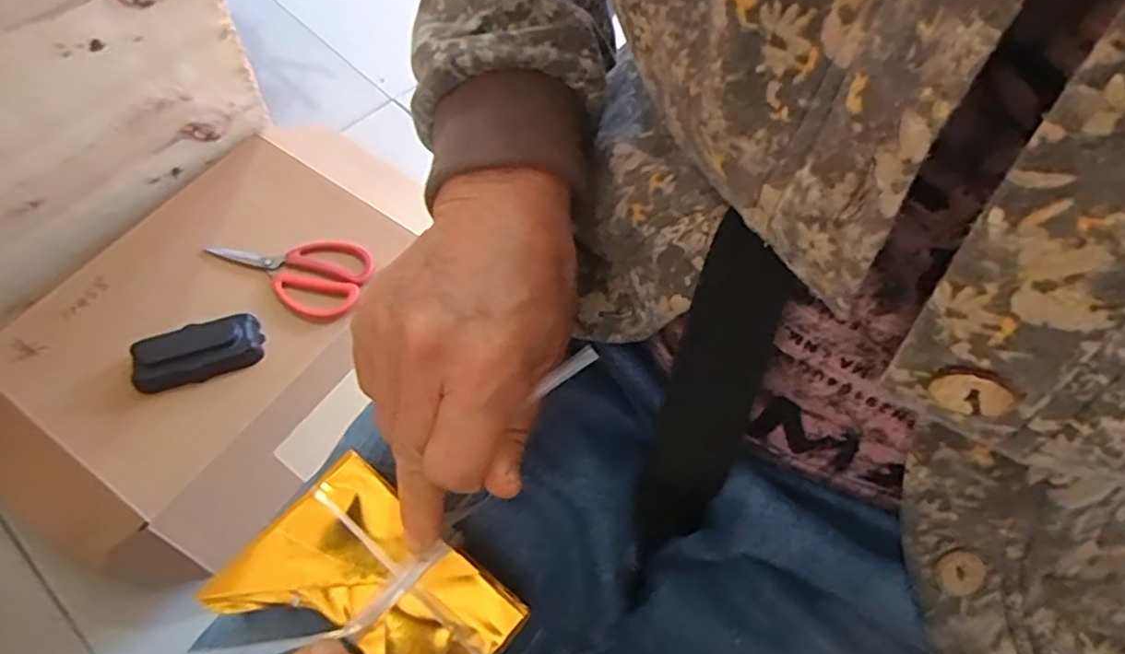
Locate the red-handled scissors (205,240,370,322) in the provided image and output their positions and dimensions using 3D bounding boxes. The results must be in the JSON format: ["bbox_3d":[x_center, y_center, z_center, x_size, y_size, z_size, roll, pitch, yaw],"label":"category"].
[{"bbox_3d":[-0.263,-0.065,0.667,0.156,0.012,0.084,25,63,9],"label":"red-handled scissors"}]

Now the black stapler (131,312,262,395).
[{"bbox_3d":[-0.323,0.020,0.610,0.106,0.025,0.057,-16,64,-12],"label":"black stapler"}]

